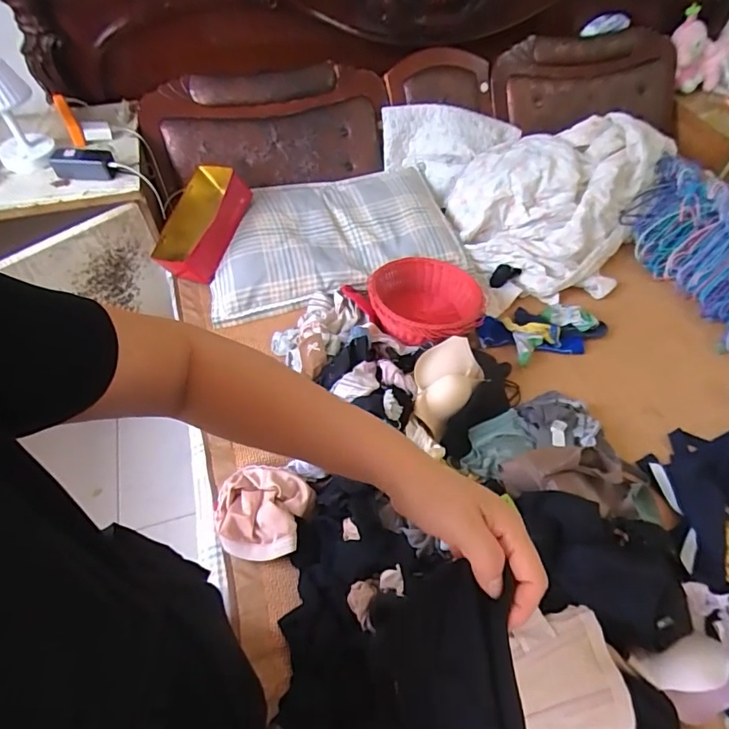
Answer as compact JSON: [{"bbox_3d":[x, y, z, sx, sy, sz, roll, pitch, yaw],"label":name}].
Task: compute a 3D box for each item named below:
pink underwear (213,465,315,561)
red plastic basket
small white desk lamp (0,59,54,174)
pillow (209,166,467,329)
[{"bbox_3d":[-0.189,0.265,0.867,0.167,0.038,0.164,1,53,-2],"label":"pink underwear"},{"bbox_3d":[0.148,-0.145,1.186,0.275,0.122,0.273,1,53,-2],"label":"red plastic basket"},{"bbox_3d":[-0.818,-0.576,1.077,0.128,0.196,0.135,-36,62,-26],"label":"small white desk lamp"},{"bbox_3d":[-0.104,-0.355,1.307,0.679,0.102,0.392,-16,55,-14],"label":"pillow"}]

